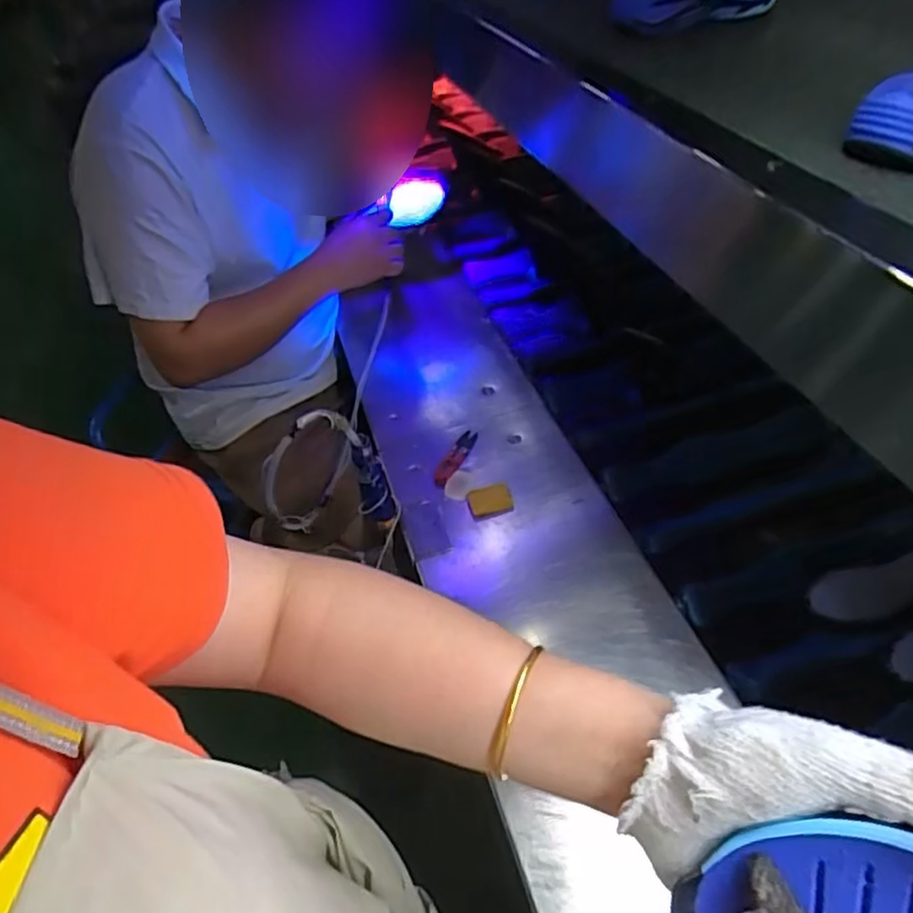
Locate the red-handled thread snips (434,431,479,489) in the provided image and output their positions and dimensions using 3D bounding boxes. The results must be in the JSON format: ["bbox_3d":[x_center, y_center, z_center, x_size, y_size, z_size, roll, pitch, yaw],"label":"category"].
[{"bbox_3d":[0.000,0.000,0.830,0.029,0.007,0.105,16,50,21],"label":"red-handled thread snips"}]

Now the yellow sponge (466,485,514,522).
[{"bbox_3d":[0.040,0.055,0.769,0.051,0.015,0.042,-14,46,-7],"label":"yellow sponge"}]

